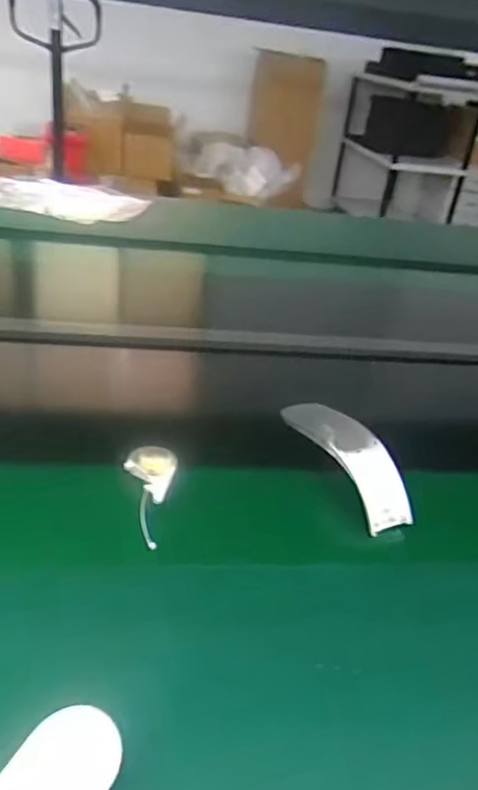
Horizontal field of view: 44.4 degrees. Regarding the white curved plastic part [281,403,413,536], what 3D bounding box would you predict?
[{"bbox_3d":[0.105,0.055,0.594,0.046,0.047,0.183,-6,33,-21],"label":"white curved plastic part"}]

